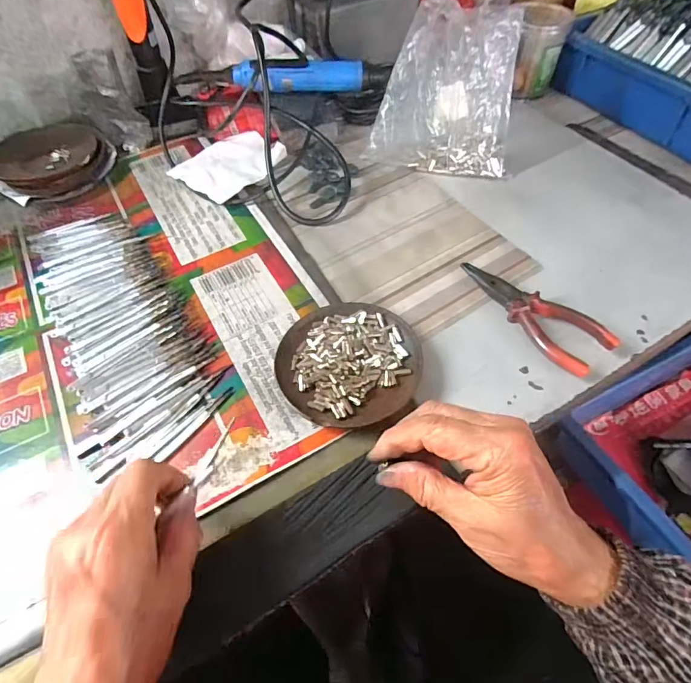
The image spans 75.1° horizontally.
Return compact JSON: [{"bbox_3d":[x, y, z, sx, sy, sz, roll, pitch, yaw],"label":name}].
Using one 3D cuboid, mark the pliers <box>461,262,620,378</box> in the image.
[{"bbox_3d":[0.164,-0.028,0.400,0.048,0.020,0.142,-30,58,-18],"label":"pliers"}]

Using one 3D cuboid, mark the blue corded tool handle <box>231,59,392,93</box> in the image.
[{"bbox_3d":[-0.041,-0.343,0.571,0.191,0.031,0.045,0,54,2],"label":"blue corded tool handle"}]

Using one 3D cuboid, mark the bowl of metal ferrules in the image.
[{"bbox_3d":[0.003,0.016,0.368,0.113,0.021,0.114,-1,54,1],"label":"bowl of metal ferrules"}]

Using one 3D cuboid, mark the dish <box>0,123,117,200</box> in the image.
[{"bbox_3d":[-0.352,-0.220,0.535,0.122,0.033,0.125,-1,54,1],"label":"dish"}]

